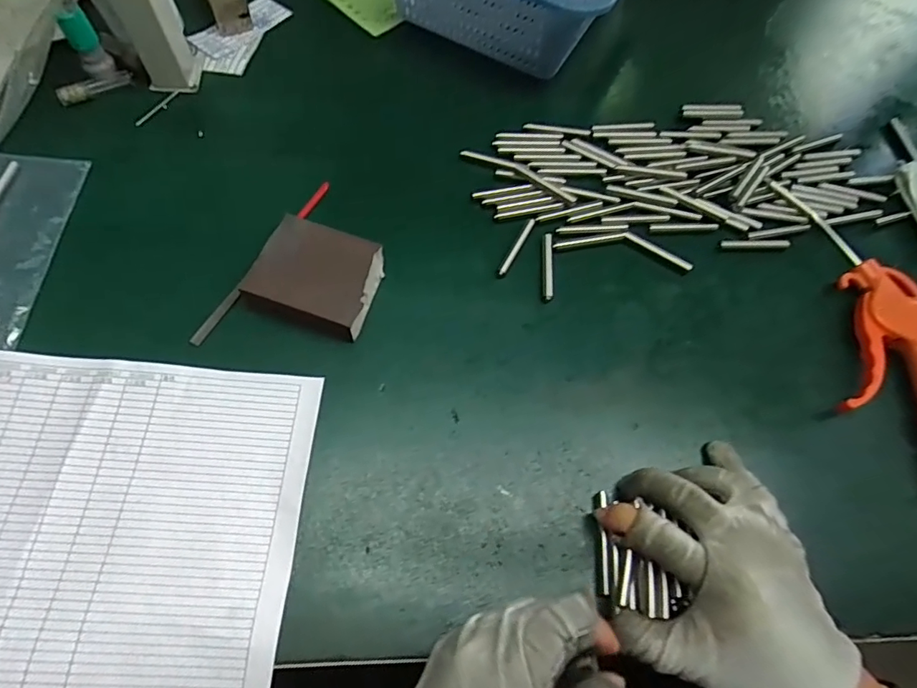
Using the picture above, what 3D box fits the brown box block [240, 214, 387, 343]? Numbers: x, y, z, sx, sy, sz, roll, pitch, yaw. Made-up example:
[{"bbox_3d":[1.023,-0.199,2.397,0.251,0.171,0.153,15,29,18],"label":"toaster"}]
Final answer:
[{"bbox_3d":[-0.099,-0.048,0.366,0.079,0.026,0.068,18,63,4],"label":"brown box block"}]

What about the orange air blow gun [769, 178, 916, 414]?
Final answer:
[{"bbox_3d":[0.305,-0.015,0.375,0.076,0.022,0.264,4,65,-1],"label":"orange air blow gun"}]

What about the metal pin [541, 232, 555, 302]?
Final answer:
[{"bbox_3d":[0.068,-0.060,0.393,0.009,0.005,0.059,5,63,-2],"label":"metal pin"}]

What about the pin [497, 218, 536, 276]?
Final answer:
[{"bbox_3d":[0.045,-0.076,0.399,0.006,0.004,0.058,27,67,9],"label":"pin"}]

